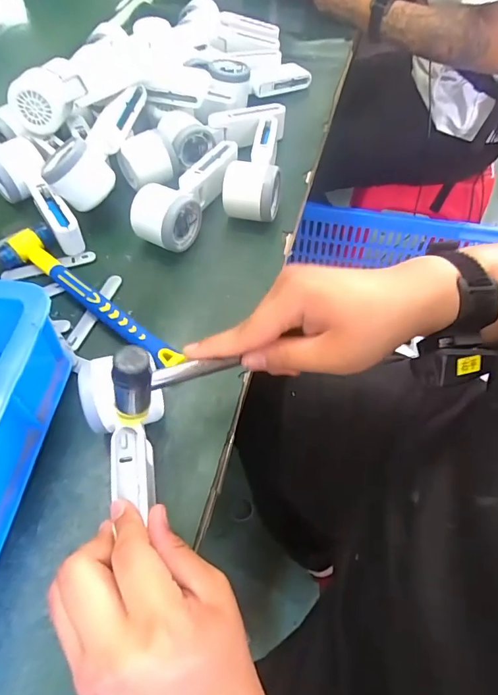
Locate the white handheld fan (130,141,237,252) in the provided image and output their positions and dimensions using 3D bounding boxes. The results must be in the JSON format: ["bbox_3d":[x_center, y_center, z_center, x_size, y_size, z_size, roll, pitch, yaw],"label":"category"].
[{"bbox_3d":[-0.058,-0.169,0.479,0.054,0.058,0.168,28,61,18],"label":"white handheld fan"}]

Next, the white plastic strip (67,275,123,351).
[{"bbox_3d":[-0.152,-0.036,0.425,0.017,0.005,0.093,15,58,11],"label":"white plastic strip"}]

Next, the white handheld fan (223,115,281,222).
[{"bbox_3d":[0.007,-0.211,0.506,0.058,0.058,0.164,2,57,3],"label":"white handheld fan"}]

